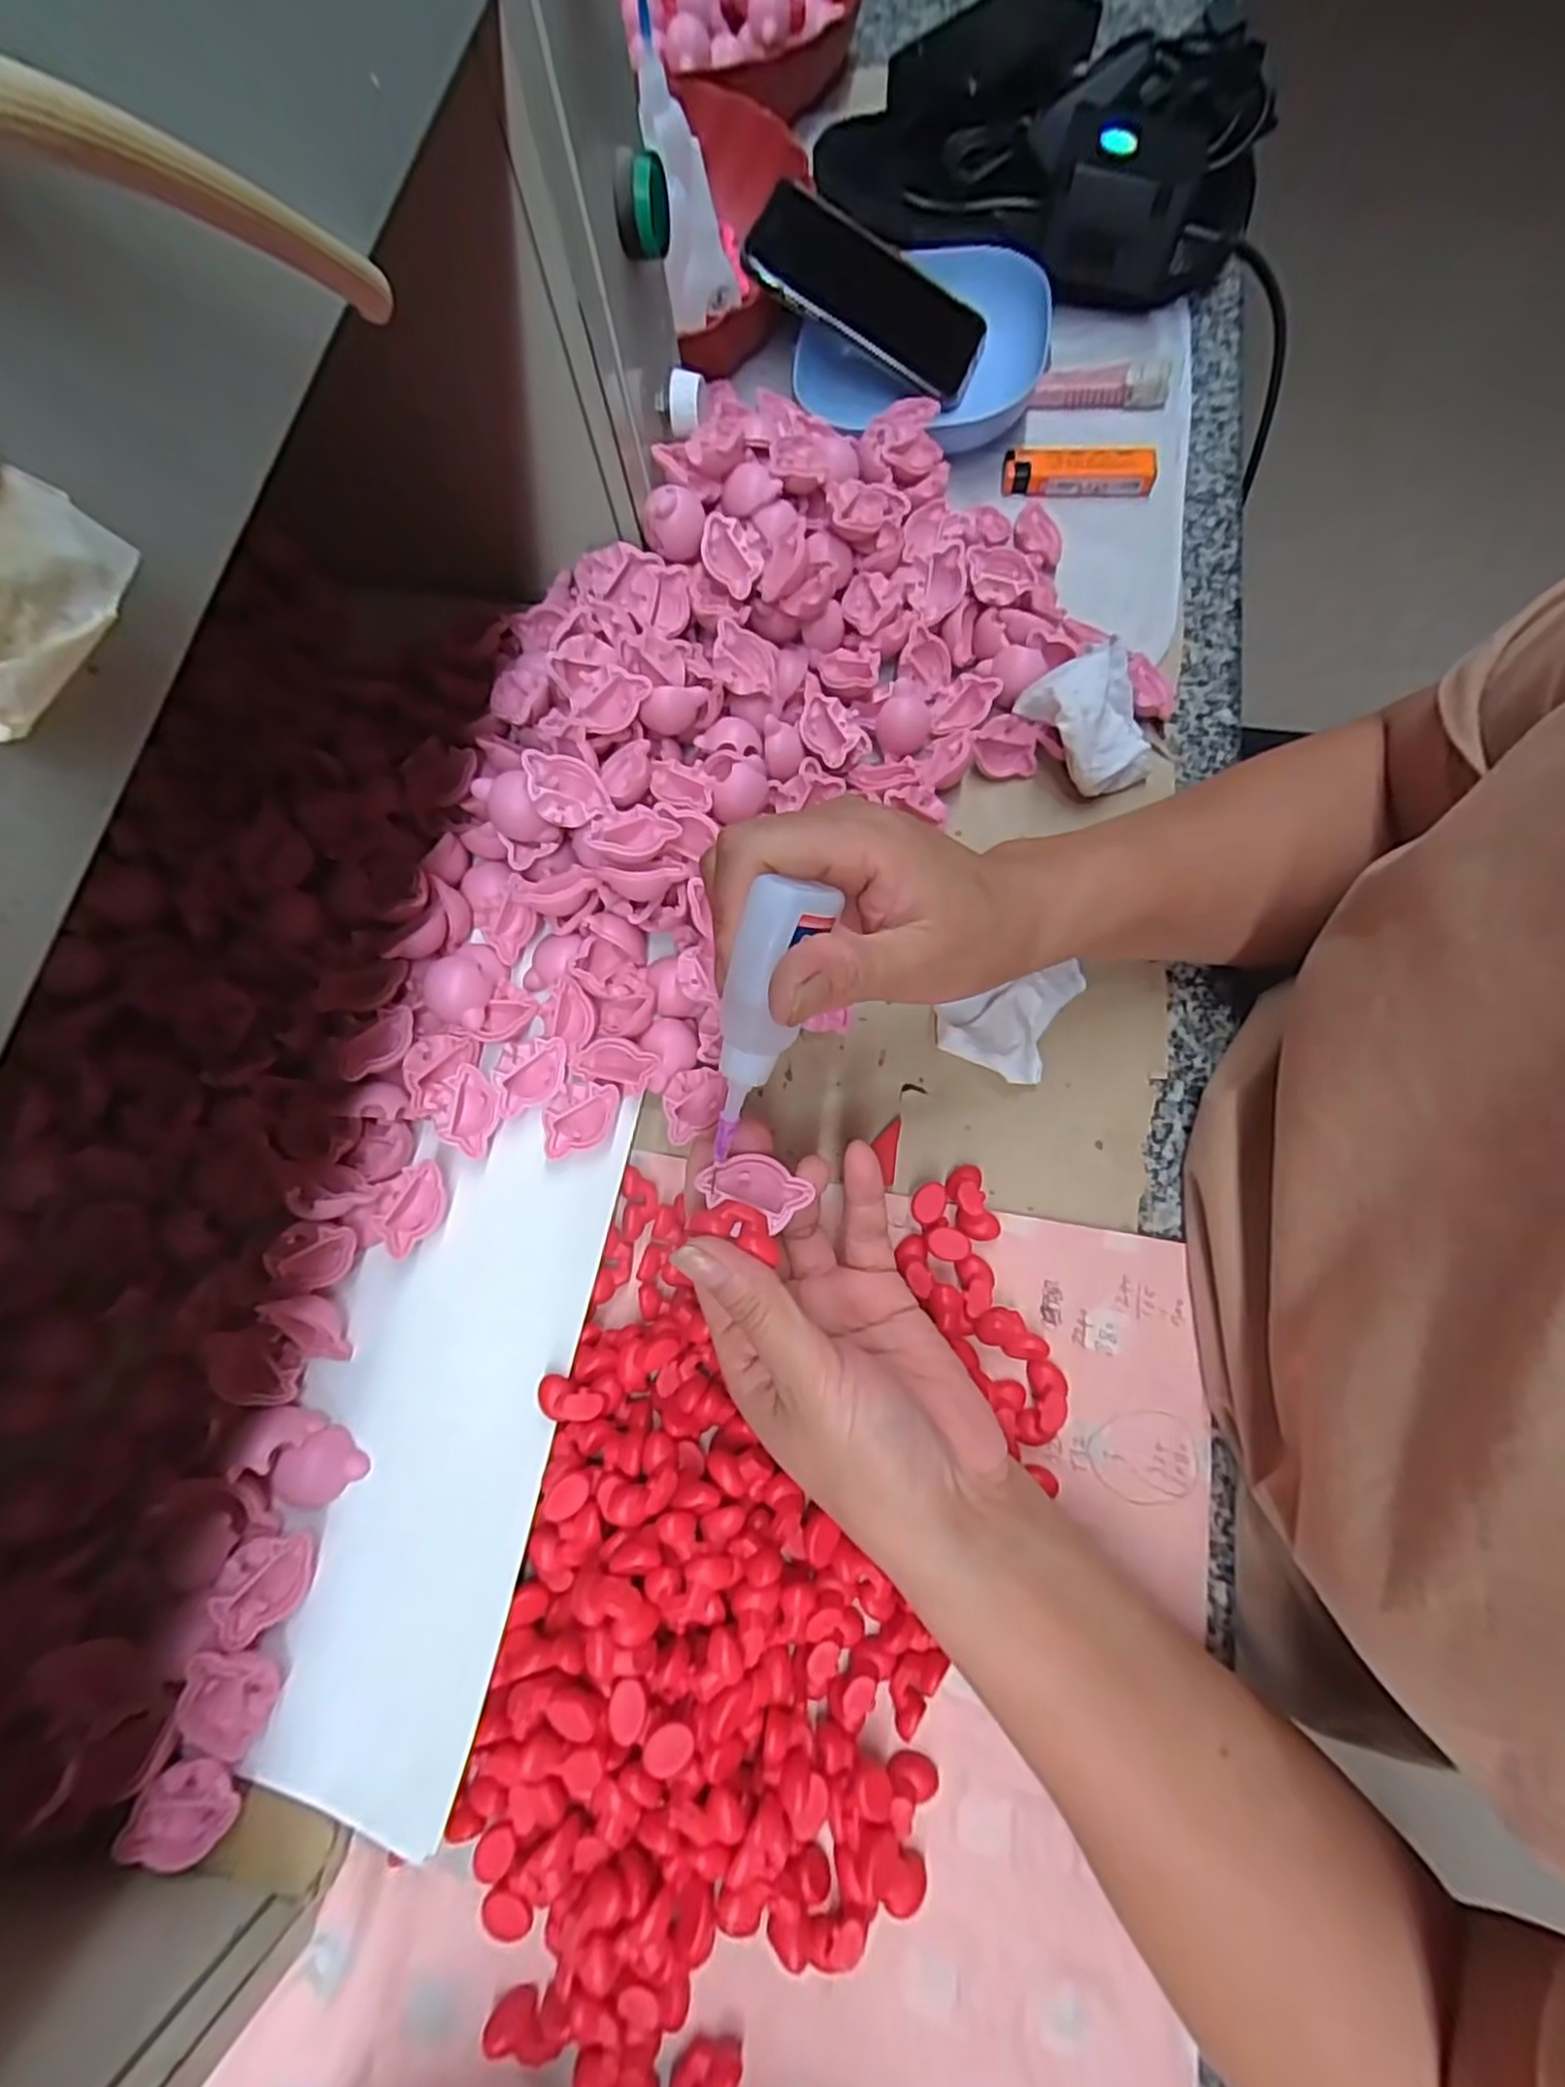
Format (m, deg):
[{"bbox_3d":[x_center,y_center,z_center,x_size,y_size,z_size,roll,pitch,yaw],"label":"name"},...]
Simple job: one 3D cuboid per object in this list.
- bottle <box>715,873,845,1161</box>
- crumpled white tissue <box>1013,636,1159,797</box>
[{"bbox_3d":[-0.007,-0.005,0.216,0.023,0.016,0.086,17,116,3],"label":"bottle"},{"bbox_3d":[0.150,-0.154,0.354,0.054,0.039,0.063,-39,76,-7],"label":"crumpled white tissue"}]

